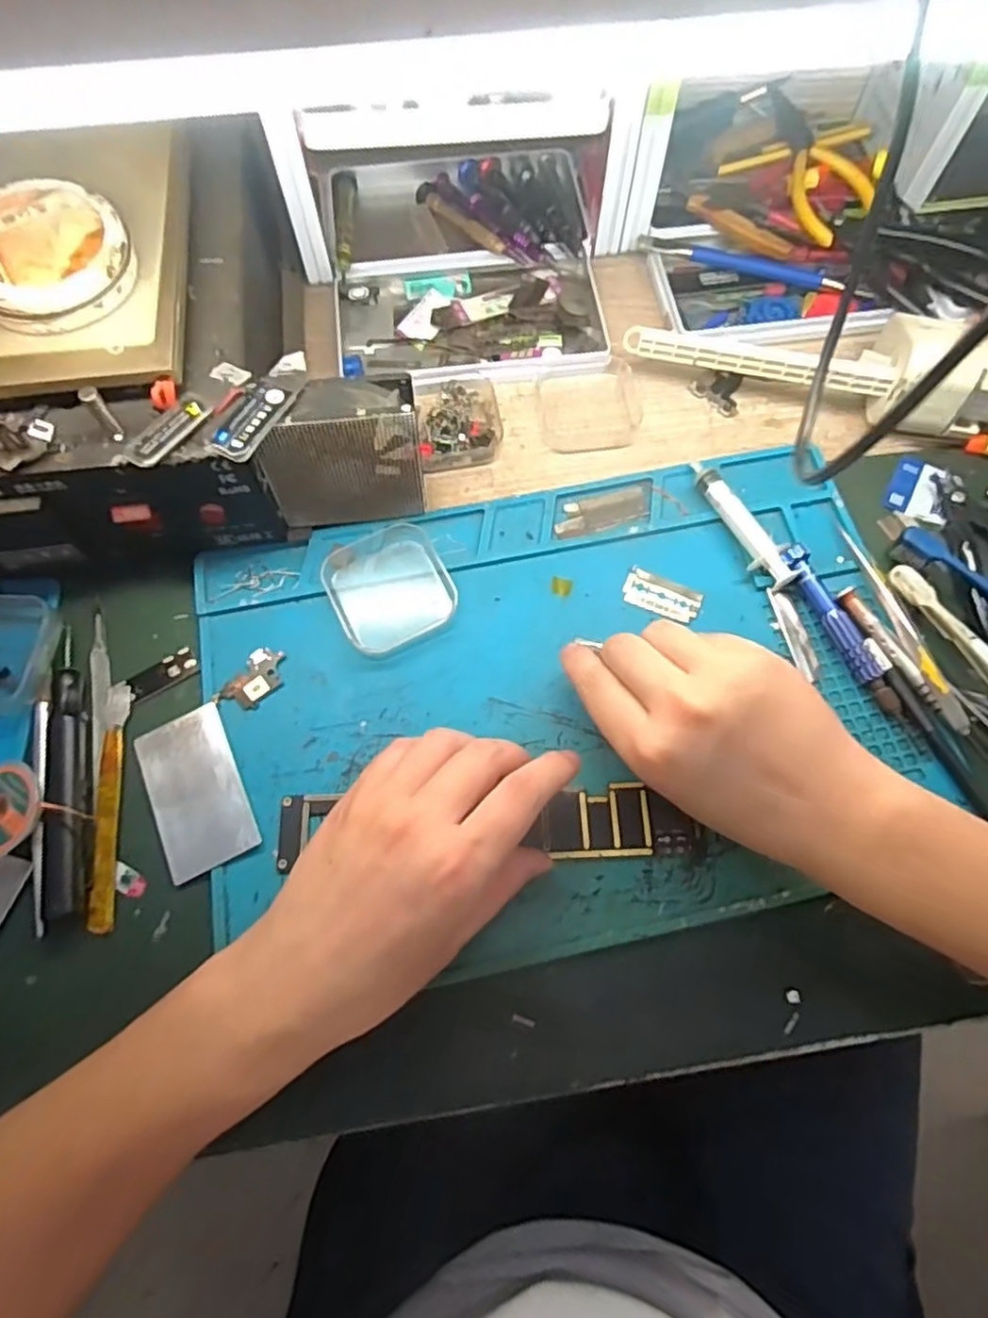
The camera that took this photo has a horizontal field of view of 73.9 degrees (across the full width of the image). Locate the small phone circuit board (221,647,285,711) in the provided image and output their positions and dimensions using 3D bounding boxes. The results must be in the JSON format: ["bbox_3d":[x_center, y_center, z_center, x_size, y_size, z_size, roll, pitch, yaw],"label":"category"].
[{"bbox_3d":[-0.124,0.010,0.345,0.021,0.004,0.034,31,73,11],"label":"small phone circuit board"}]

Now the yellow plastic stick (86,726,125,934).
[{"bbox_3d":[-0.189,0.081,0.319,0.010,0.006,0.096,-7,69,-2],"label":"yellow plastic stick"}]

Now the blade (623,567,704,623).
[{"bbox_3d":[0.094,-0.036,0.365,0.042,0.004,0.022,23,71,9],"label":"blade"}]

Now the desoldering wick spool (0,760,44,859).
[{"bbox_3d":[-0.234,0.070,0.312,0.039,0.013,0.044,-36,73,-12],"label":"desoldering wick spool"}]

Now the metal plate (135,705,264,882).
[{"bbox_3d":[-0.148,0.065,0.327,0.045,0.004,0.078,-26,69,-4],"label":"metal plate"}]

